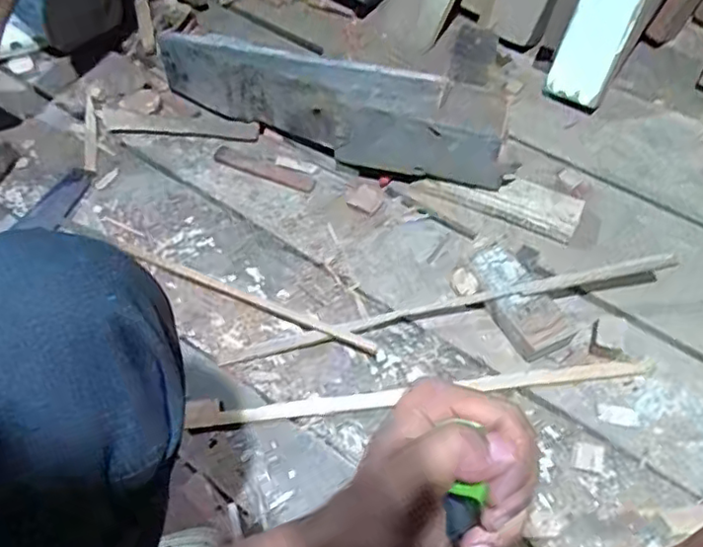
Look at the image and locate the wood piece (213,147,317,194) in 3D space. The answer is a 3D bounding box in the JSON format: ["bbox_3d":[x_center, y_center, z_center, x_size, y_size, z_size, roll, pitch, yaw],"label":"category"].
[{"bbox_3d":[-0.125,-0.150,0.889,0.155,0.008,0.025,20,62,14],"label":"wood piece"}]

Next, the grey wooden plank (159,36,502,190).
[{"bbox_3d":[-0.046,-0.237,0.877,0.525,0.118,0.136,14,60,11],"label":"grey wooden plank"}]

